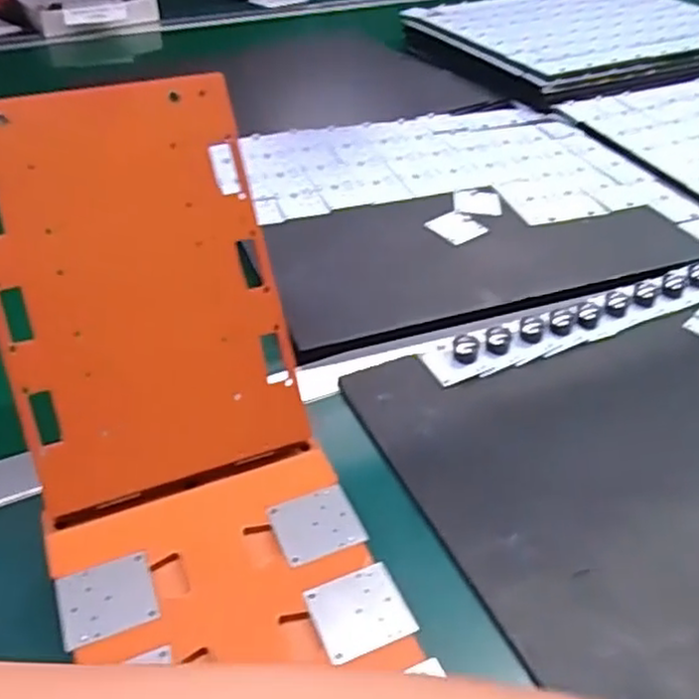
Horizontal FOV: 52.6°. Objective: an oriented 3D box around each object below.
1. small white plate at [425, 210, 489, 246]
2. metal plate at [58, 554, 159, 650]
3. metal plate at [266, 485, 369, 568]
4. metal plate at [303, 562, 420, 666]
[{"bbox_3d":[0.107,-0.125,0.712,0.047,0.004,0.049,-30,51,-30],"label":"small white plate"},{"bbox_3d":[-0.129,0.134,0.380,0.049,0.005,0.044,-17,46,-19],"label":"metal plate"},{"bbox_3d":[-0.019,0.102,0.418,0.048,0.004,0.045,-16,45,-18],"label":"metal plate"},{"bbox_3d":[0.006,0.138,0.374,0.048,0.004,0.045,-15,41,-18],"label":"metal plate"}]

